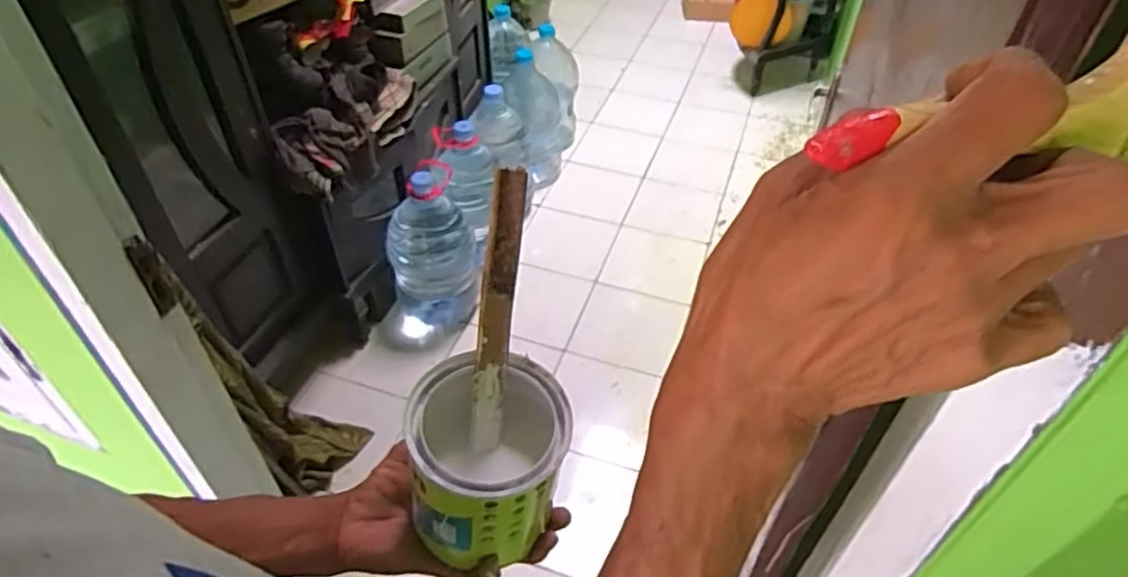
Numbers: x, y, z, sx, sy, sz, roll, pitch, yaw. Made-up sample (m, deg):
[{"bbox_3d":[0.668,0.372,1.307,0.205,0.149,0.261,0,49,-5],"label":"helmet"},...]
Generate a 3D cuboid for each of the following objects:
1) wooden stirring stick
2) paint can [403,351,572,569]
[{"bbox_3d":[-0.044,0.016,0.445,0.020,0.185,0.008,7,6,7],"label":"wooden stirring stick"},{"bbox_3d":[-0.047,0.118,0.458,0.101,0.105,0.096,-5,44,-6],"label":"paint can"}]

